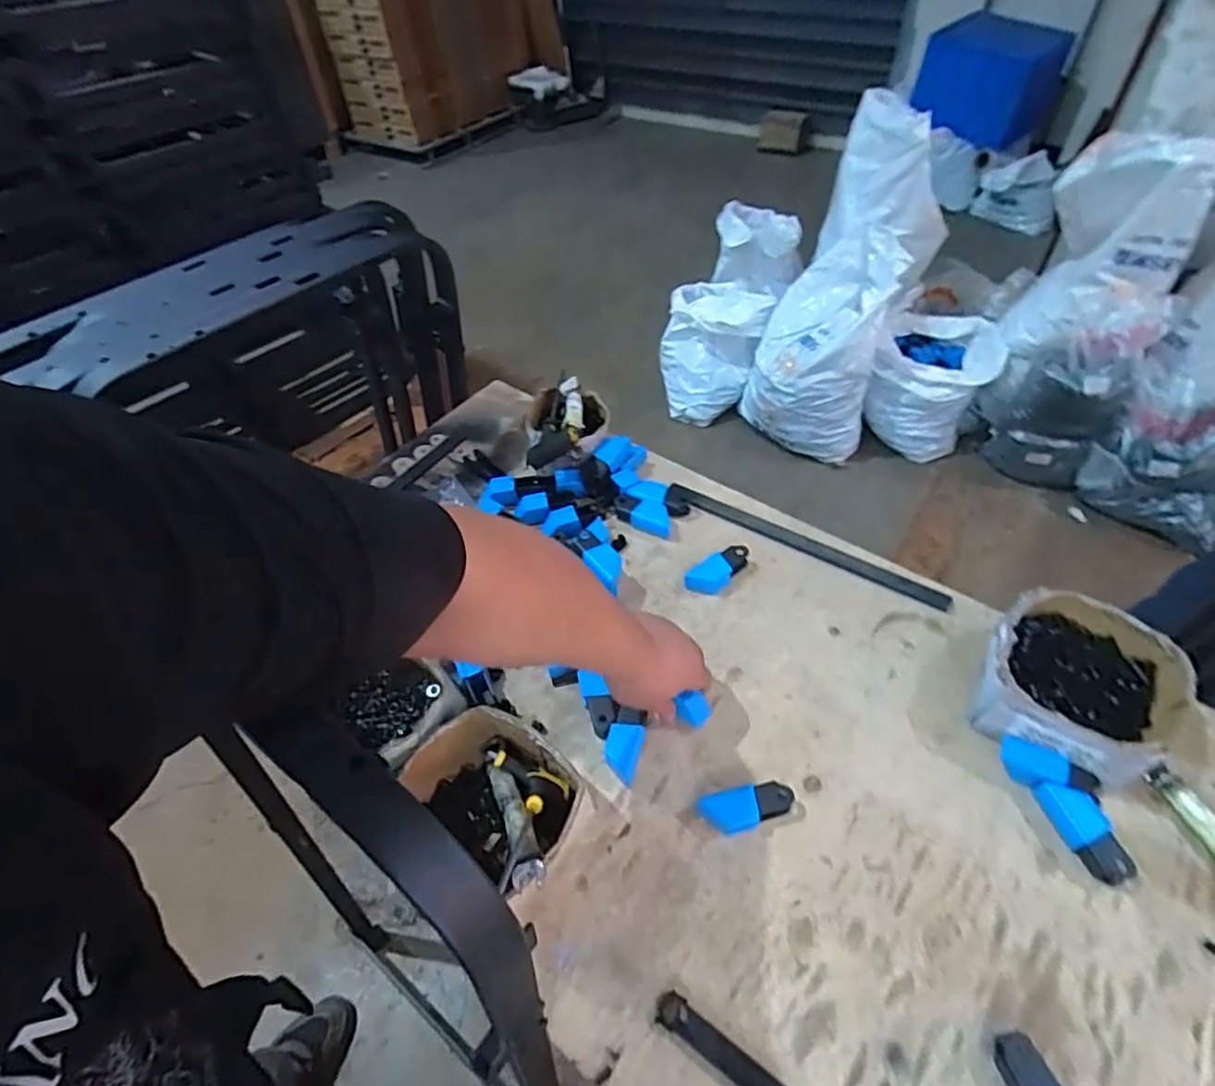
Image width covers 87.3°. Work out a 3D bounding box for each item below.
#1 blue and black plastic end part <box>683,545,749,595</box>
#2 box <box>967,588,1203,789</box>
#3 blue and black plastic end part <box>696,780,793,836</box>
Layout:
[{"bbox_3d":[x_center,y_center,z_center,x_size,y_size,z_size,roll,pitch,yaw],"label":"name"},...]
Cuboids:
[{"bbox_3d":[0.136,0.034,0.770,0.084,0.025,0.037,-29,53,-21],"label":"blue and black plastic end part"},{"bbox_3d":[0.461,0.138,0.632,0.165,0.078,0.169,24,53,21],"label":"box"},{"bbox_3d":[0.128,0.246,0.588,0.088,0.026,0.034,-10,49,-6],"label":"blue and black plastic end part"}]

